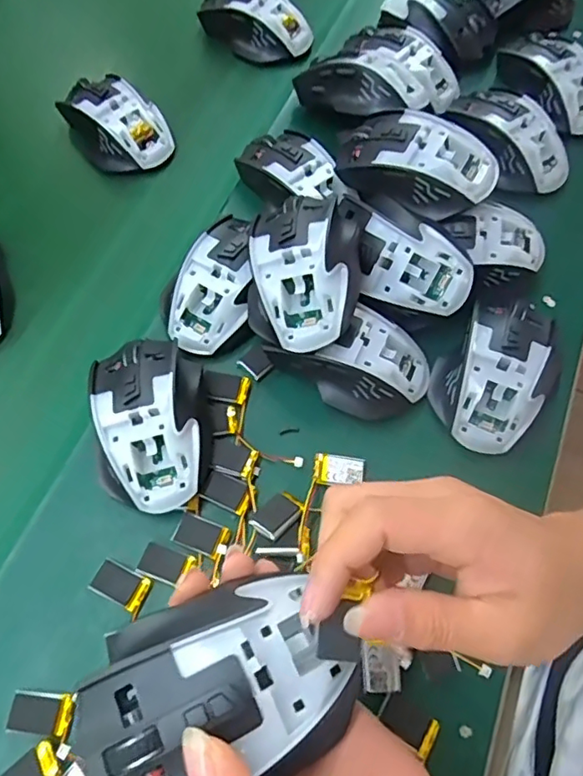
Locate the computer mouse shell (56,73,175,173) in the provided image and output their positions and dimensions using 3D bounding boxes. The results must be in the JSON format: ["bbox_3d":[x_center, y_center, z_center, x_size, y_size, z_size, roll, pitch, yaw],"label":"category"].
[{"bbox_3d":[-0.153,-0.232,0.488,0.068,0.042,0.102,-35,69,-14],"label":"computer mouse shell"}]

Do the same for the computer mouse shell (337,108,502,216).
[{"bbox_3d":[0.086,-0.164,0.402,0.120,0.049,0.077,29,69,13],"label":"computer mouse shell"}]

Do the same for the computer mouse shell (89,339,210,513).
[{"bbox_3d":[-0.089,0.020,0.356,0.072,0.044,0.116,-14,66,-6],"label":"computer mouse shell"}]

